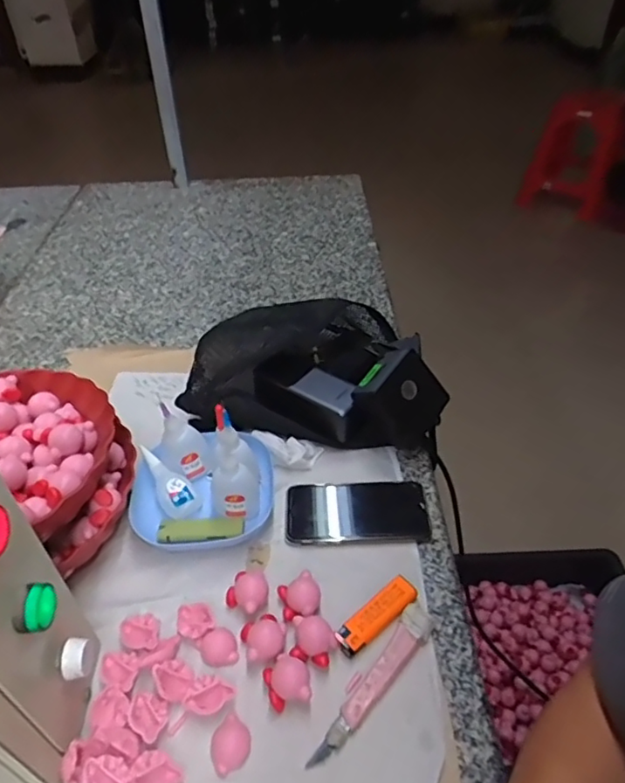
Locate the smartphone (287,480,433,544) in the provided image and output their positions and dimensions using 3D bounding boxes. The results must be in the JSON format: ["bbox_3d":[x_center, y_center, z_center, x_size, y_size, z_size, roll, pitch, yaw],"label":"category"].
[{"bbox_3d":[0.043,0.119,0.562,0.137,0.012,0.070,0,41,3],"label":"smartphone"}]

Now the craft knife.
[{"bbox_3d":[0.052,0.222,0.438,0.025,0.014,0.146,25,48,28],"label":"craft knife"}]

